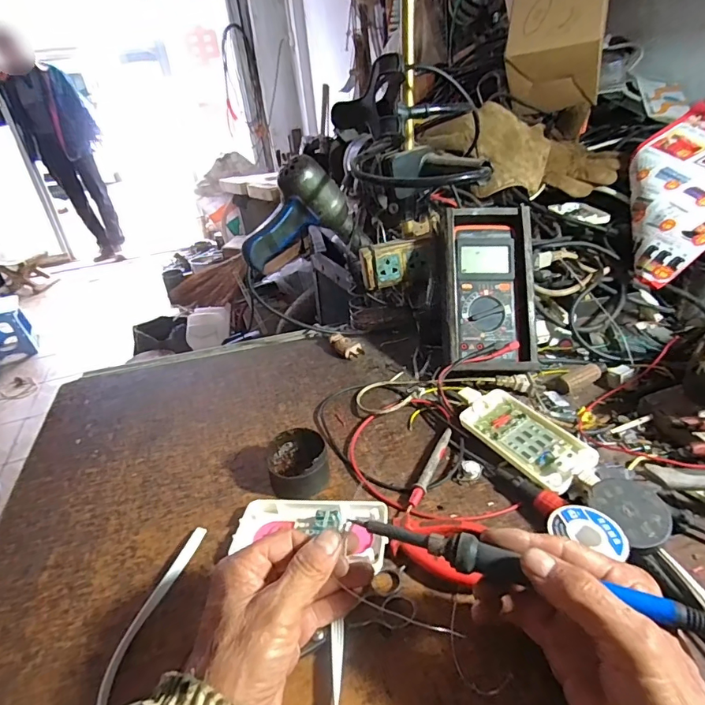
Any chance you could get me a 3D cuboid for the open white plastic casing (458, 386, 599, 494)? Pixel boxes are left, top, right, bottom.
[{"bbox_3d":[0.168,0.081,0.457,0.060,0.022,0.153,-22,35,-25],"label":"open white plastic casing"}]

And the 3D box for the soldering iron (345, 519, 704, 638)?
[{"bbox_3d":[0.098,0.131,0.270,0.211,0.025,0.018,8,34,23],"label":"soldering iron"}]

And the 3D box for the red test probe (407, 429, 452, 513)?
[{"bbox_3d":[0.077,0.113,0.447,0.012,0.012,0.113,11,35,25],"label":"red test probe"}]

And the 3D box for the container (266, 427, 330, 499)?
[{"bbox_3d":[-0.052,0.108,0.444,0.057,0.037,0.058,-4,31,3],"label":"container"}]

